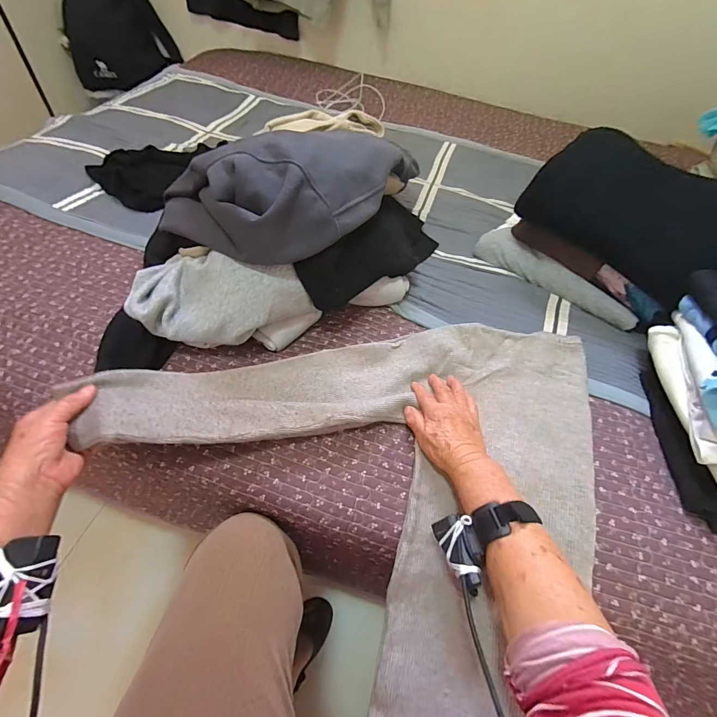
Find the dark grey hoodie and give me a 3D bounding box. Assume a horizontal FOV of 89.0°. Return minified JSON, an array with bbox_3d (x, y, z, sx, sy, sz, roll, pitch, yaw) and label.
[{"bbox_3d":[-0.097,-0.251,0.553,0.394,0.117,0.231,-12,55,-16],"label":"dark grey hoodie"}]

